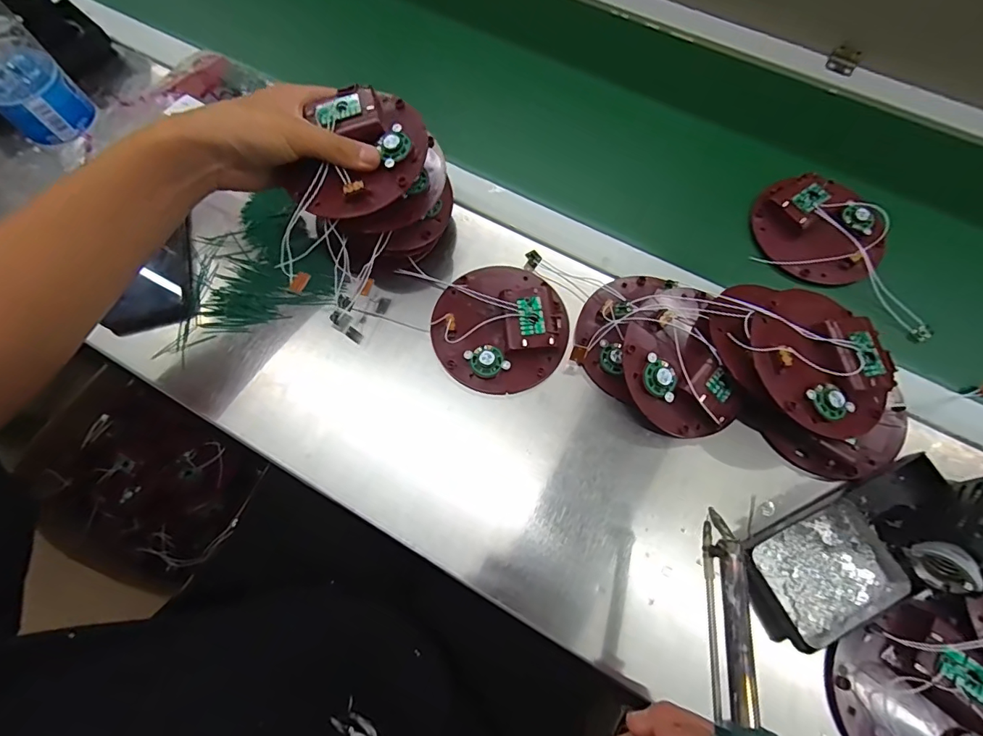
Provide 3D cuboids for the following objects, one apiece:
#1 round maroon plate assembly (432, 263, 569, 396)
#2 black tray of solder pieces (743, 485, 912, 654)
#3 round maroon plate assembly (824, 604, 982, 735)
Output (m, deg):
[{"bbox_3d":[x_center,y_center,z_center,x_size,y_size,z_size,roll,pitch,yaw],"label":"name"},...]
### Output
[{"bbox_3d":[0.008,-0.041,0.413,0.115,0.022,0.122,-1,70,1],"label":"round maroon plate assembly"},{"bbox_3d":[0.241,0.147,0.340,0.110,0.021,0.077,-25,72,-7],"label":"black tray of solder pieces"},{"bbox_3d":[0.292,0.233,0.312,0.102,0.034,0.112,0,70,1],"label":"round maroon plate assembly"}]

